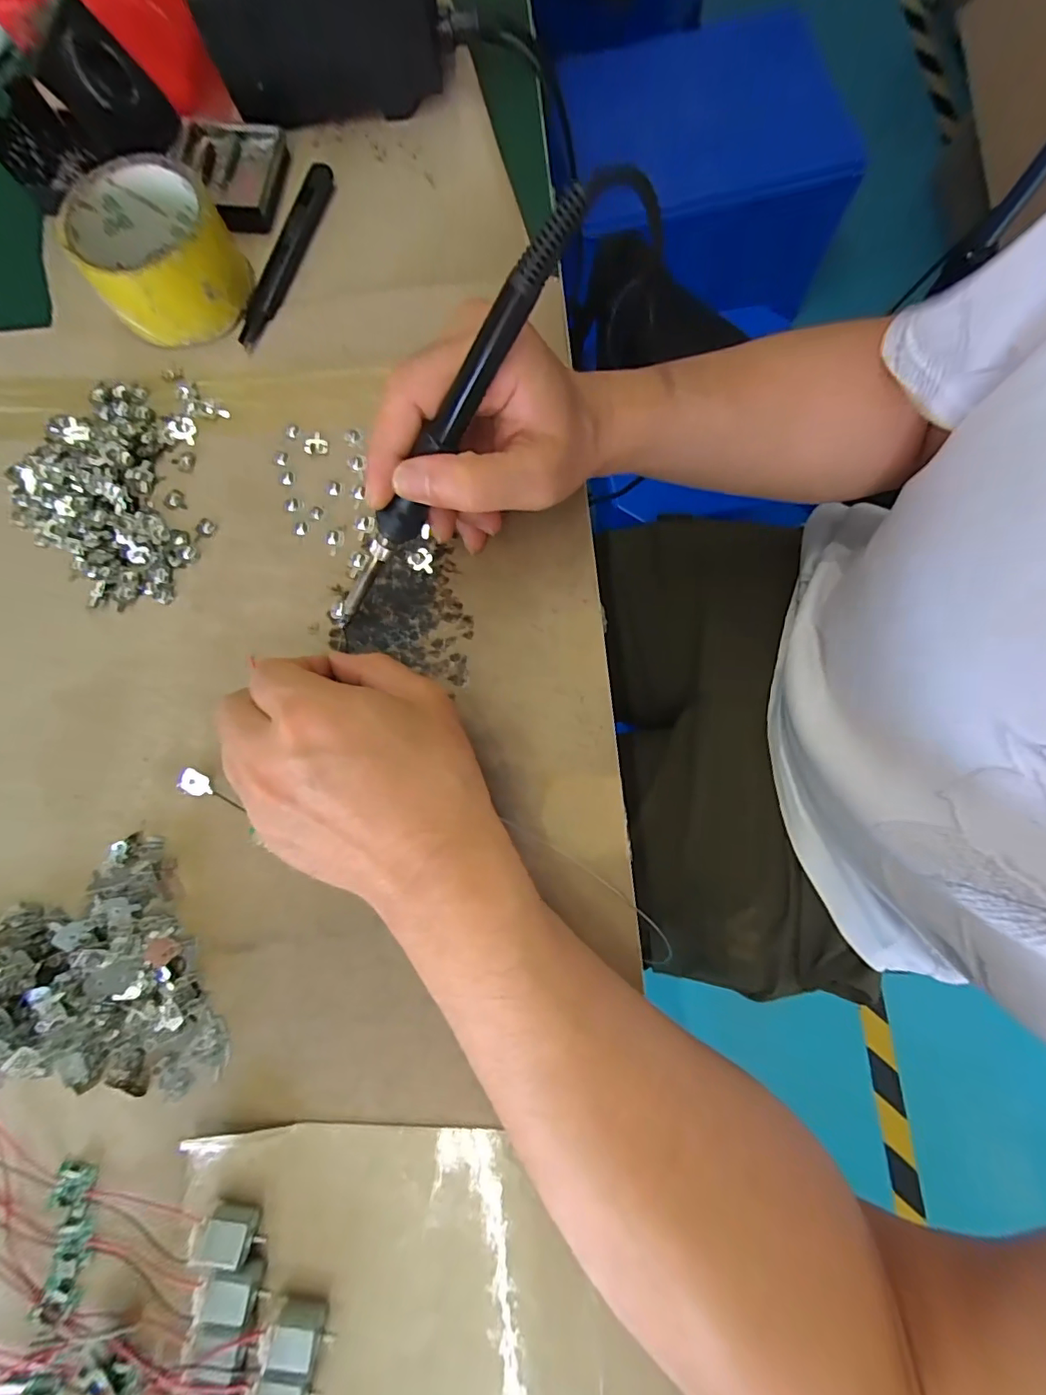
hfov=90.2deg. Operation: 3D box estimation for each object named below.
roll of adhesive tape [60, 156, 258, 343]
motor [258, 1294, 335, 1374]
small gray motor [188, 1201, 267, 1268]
[{"bbox_3d":[-0.219,-0.267,0.315,0.083,0.045,0.085,0,79,1],"label":"roll of adhesive tape"},{"bbox_3d":[-0.095,0.271,0.221,0.027,0.012,0.018,9,79,3],"label":"motor"},{"bbox_3d":[-0.129,0.234,0.227,0.028,0.012,0.017,10,79,3],"label":"small gray motor"}]

